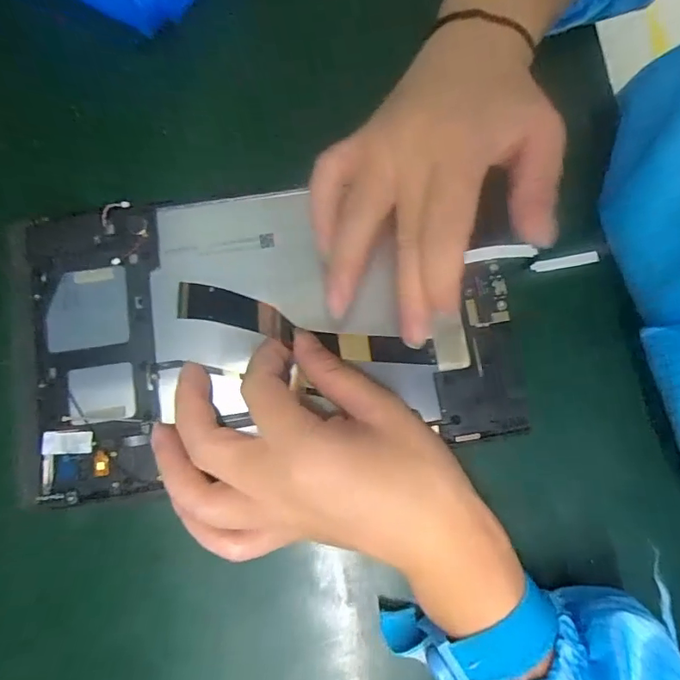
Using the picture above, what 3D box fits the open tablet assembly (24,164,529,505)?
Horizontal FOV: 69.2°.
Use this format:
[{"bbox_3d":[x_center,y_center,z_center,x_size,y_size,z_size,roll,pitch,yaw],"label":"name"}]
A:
[{"bbox_3d":[-0.031,-0.010,0.255,0.245,0.008,0.144,-8,79,-3],"label":"open tablet assembly"}]

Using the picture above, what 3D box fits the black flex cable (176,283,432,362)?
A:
[{"bbox_3d":[-0.012,-0.004,0.226,0.128,0.037,0.015,14,75,-39],"label":"black flex cable"}]

